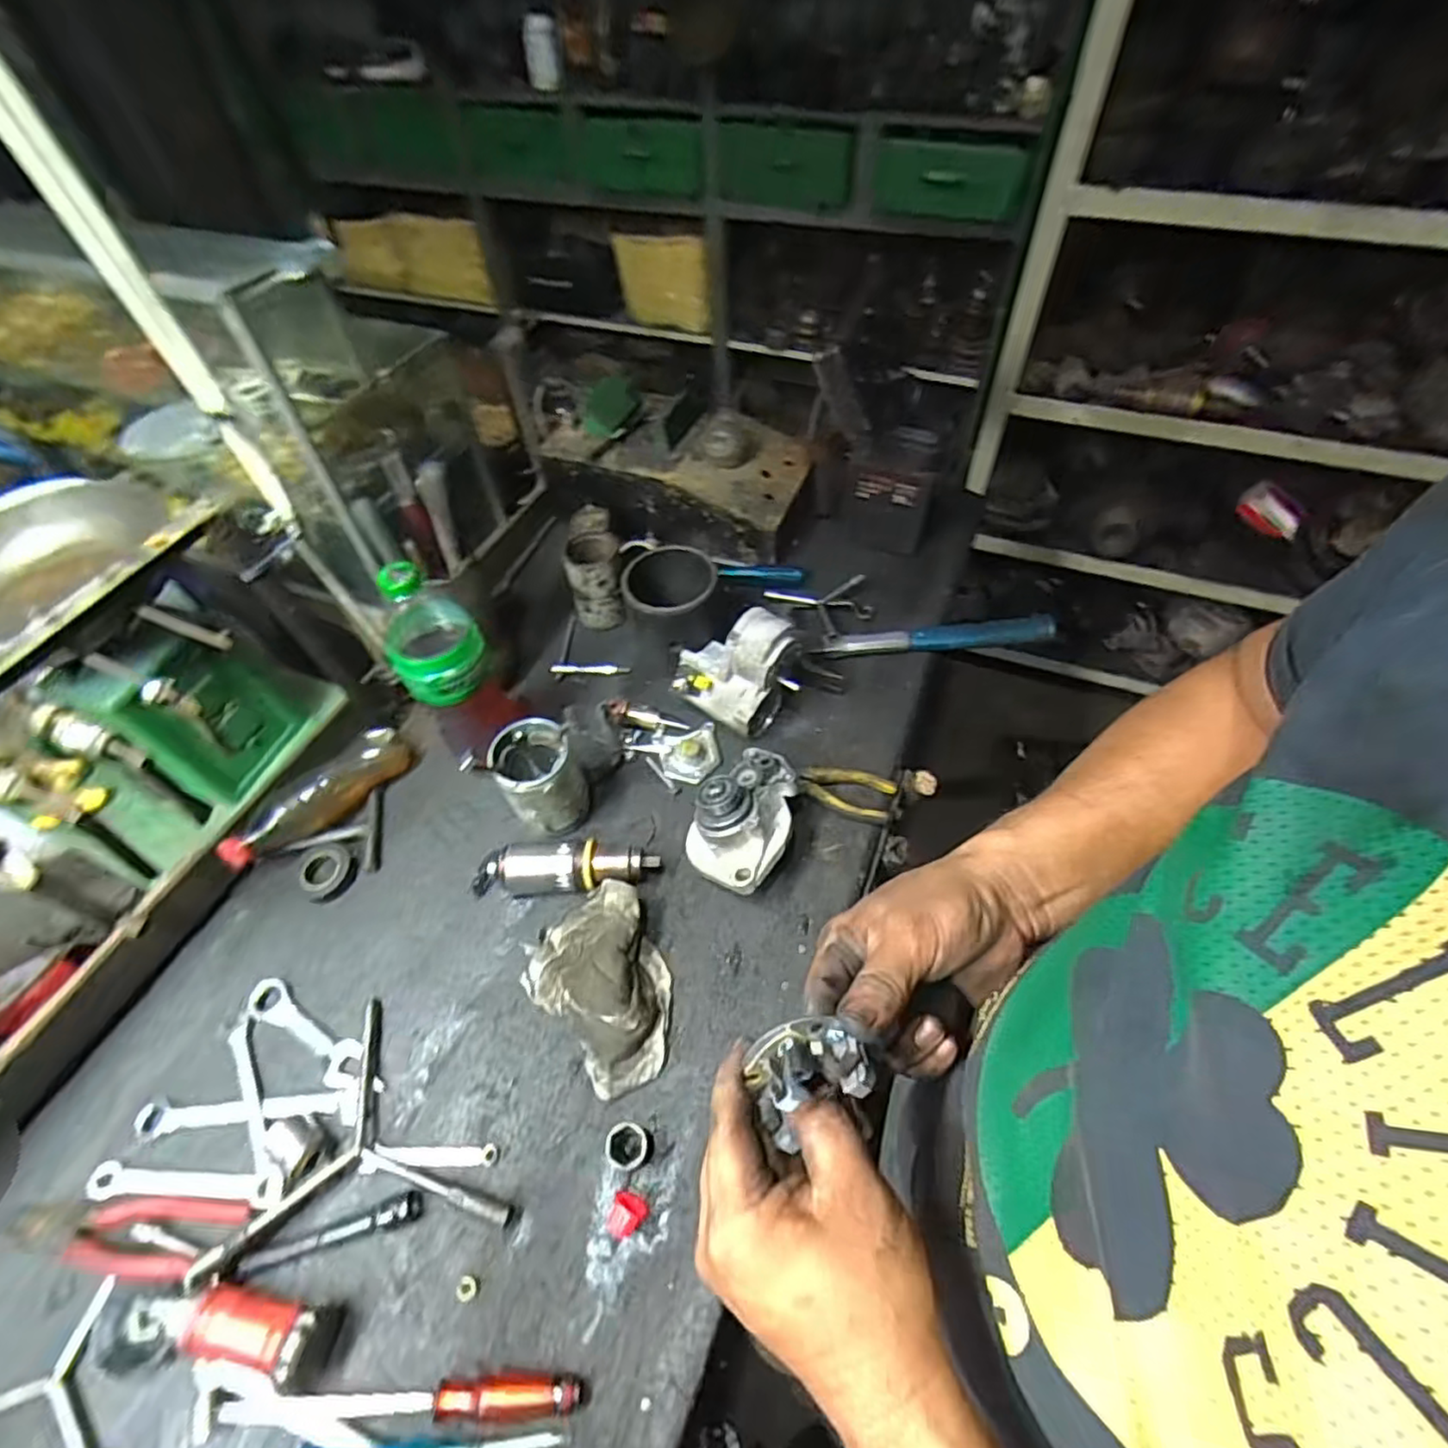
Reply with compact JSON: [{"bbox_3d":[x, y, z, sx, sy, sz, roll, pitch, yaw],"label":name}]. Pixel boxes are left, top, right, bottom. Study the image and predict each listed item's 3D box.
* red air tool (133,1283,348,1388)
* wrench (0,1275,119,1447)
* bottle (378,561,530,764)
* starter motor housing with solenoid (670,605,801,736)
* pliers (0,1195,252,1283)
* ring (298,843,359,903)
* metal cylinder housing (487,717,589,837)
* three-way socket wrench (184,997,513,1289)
[{"bbox_3d":[-0.343,0.421,0.471,0.144,0.049,0.041,6,56,7],"label":"red air tool"},{"bbox_3d":[-0.485,0.477,0.465,0.115,0.013,0.115,-20,57,-11],"label":"wrench"},{"bbox_3d":[-0.264,-0.059,0.647,0.083,0.239,0.090,-28,57,-16],"label":"bottle"},{"bbox_3d":[0.005,-0.061,0.746,0.142,0.119,0.096,26,60,19],"label":"starter motor housing with solenoid"},{"bbox_3d":[-0.464,0.385,0.513,0.185,0.023,0.048,2,55,4],"label":"pliers"},{"bbox_3d":[-0.401,0.149,0.684,0.058,0.013,0.052,34,63,24],"label":"ring"},{"bbox_3d":[-0.181,0.054,0.672,0.075,0.101,0.078,-19,56,-10],"label":"metal cylinder housing"},{"bbox_3d":[-0.258,0.342,0.531,0.193,0.044,0.201,11,56,10],"label":"three-way socket wrench"}]

